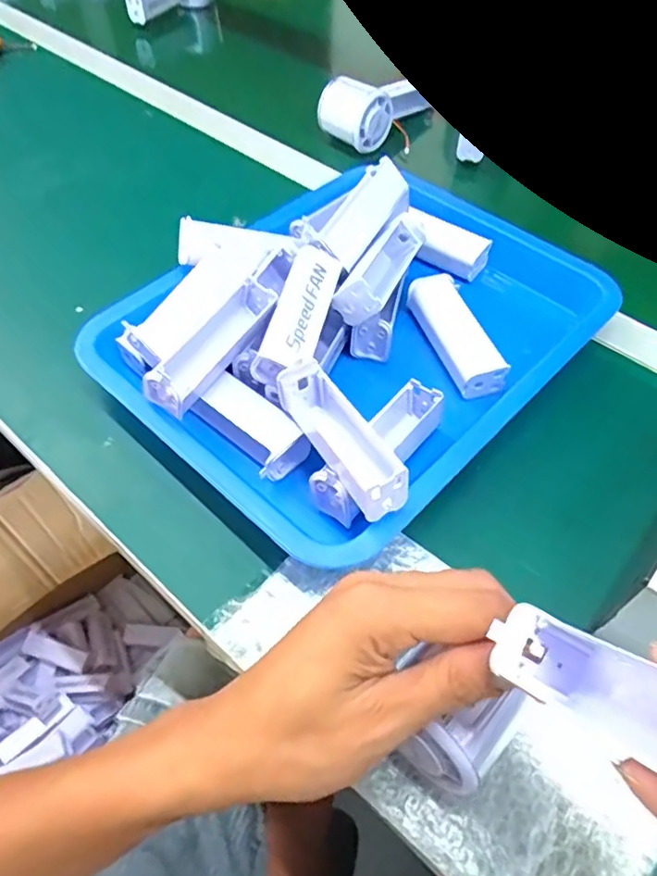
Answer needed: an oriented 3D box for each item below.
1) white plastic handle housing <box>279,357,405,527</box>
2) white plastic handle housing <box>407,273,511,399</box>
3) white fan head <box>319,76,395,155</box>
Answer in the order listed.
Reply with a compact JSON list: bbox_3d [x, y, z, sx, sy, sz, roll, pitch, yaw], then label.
[{"bbox_3d":[0.008,-0.001,0.342,0.033,0.038,0.099,-25,58,-18],"label":"white plastic handle housing"},{"bbox_3d":[0.092,-0.077,0.442,0.038,0.022,0.103,-13,55,-10],"label":"white plastic handle housing"},{"bbox_3d":[0.029,-0.340,0.635,0.058,0.050,0.059,38,62,24],"label":"white fan head"}]

